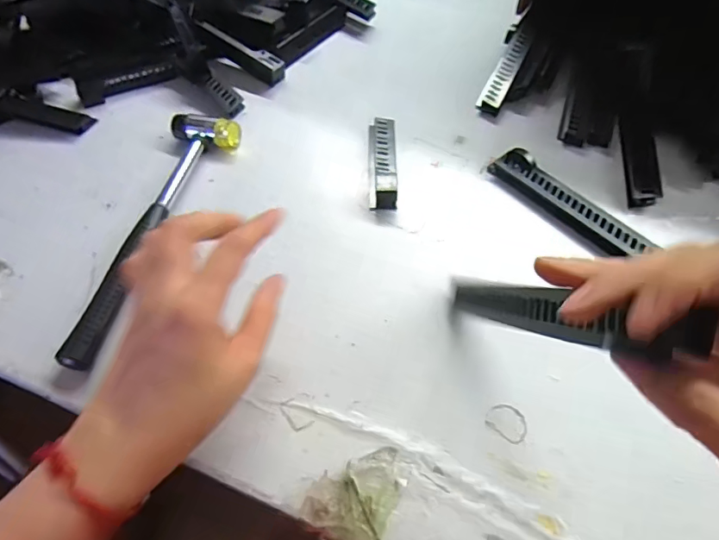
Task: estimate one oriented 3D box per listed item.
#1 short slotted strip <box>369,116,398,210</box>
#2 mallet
[{"bbox_3d":[0.021,-0.095,0.412,0.023,0.020,0.096,0,57,2],"label":"short slotted strip"},{"bbox_3d":[-0.170,-0.035,0.382,0.054,0.024,0.235,15,59,11],"label":"mallet"}]

